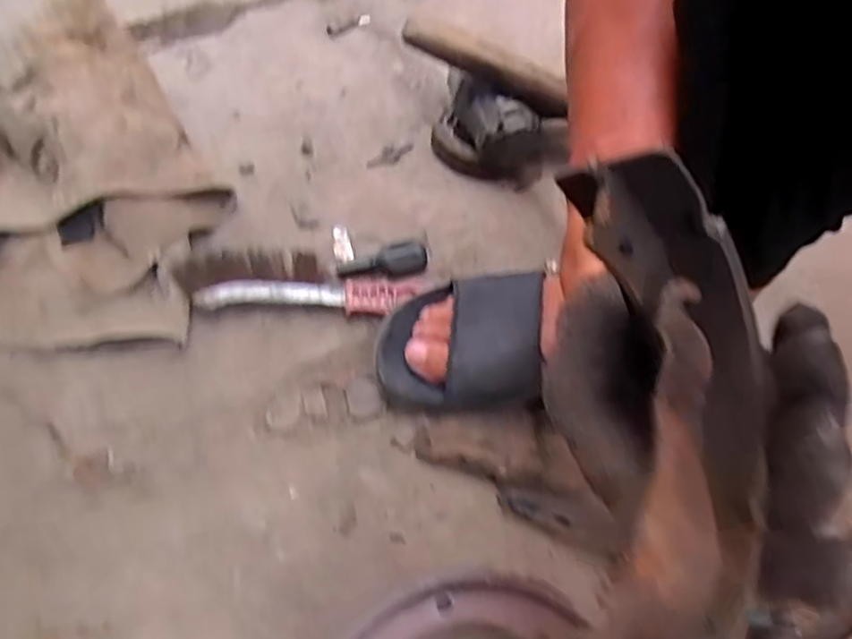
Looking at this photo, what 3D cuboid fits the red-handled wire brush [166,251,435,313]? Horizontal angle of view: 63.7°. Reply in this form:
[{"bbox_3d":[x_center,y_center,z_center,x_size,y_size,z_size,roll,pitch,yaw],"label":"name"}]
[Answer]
[{"bbox_3d":[-0.104,-0.036,0.588,0.203,0.034,0.057,0,58,-4],"label":"red-handled wire brush"}]

